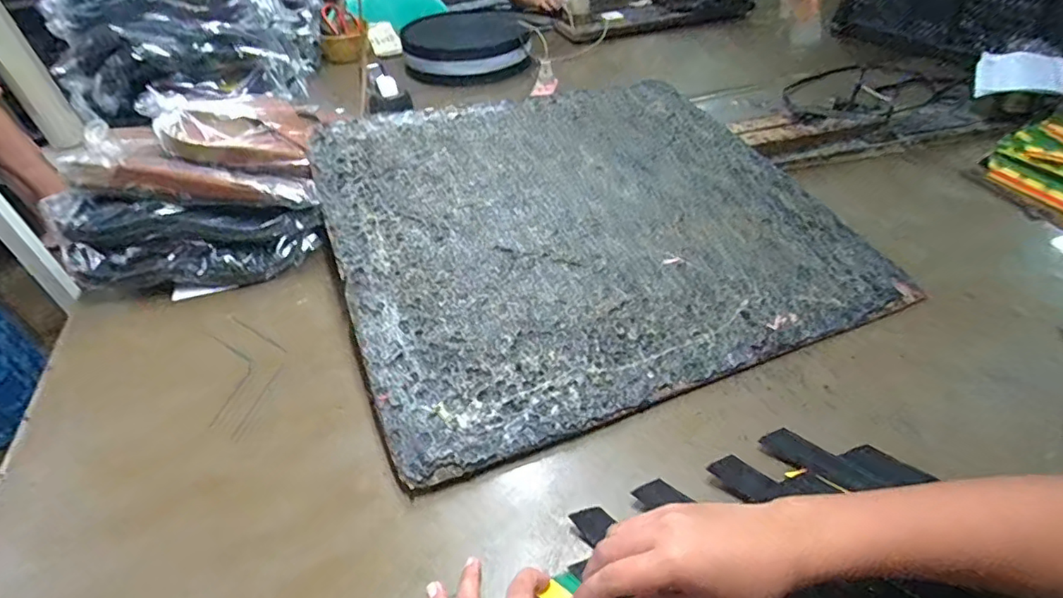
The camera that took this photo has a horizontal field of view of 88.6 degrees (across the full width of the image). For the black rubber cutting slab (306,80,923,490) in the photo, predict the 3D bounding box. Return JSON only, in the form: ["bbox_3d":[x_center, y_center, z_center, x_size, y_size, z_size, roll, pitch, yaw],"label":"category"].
[{"bbox_3d":[0.056,-0.114,0.663,0.540,0.026,0.527,-15,51,-17],"label":"black rubber cutting slab"}]

